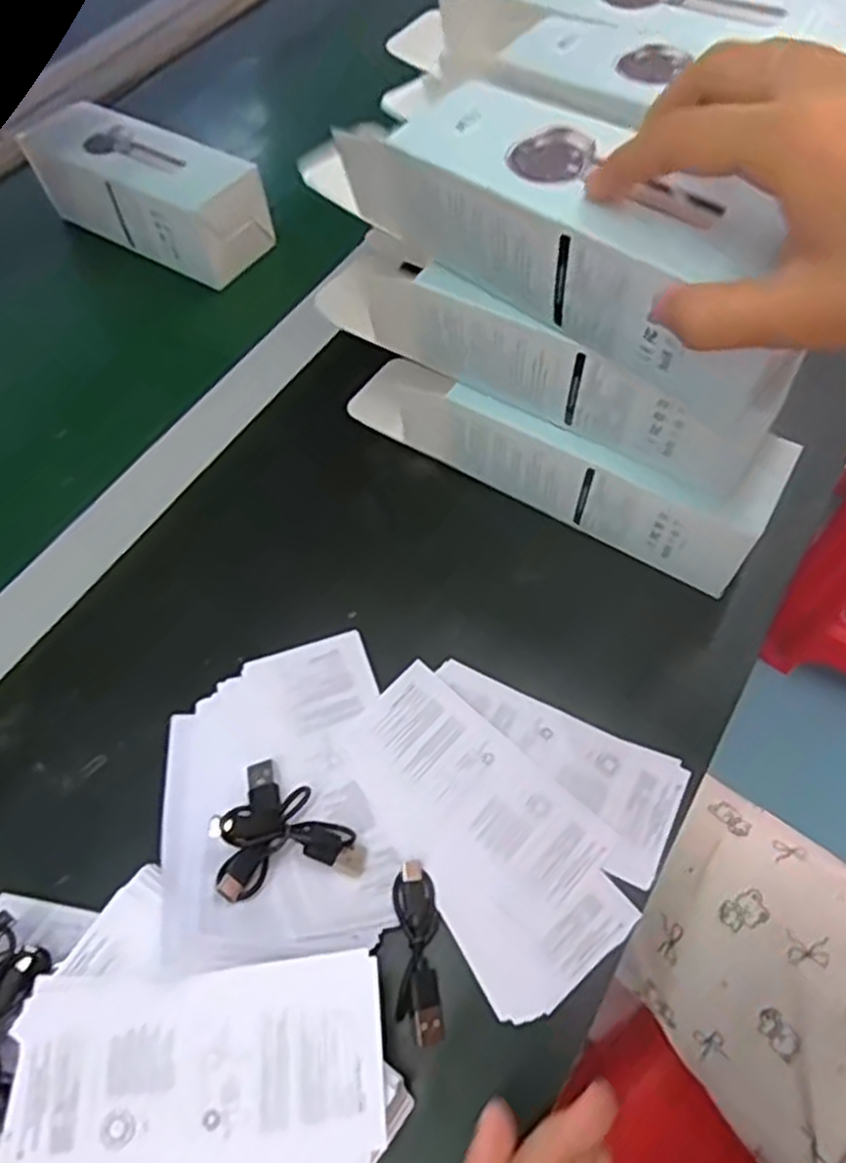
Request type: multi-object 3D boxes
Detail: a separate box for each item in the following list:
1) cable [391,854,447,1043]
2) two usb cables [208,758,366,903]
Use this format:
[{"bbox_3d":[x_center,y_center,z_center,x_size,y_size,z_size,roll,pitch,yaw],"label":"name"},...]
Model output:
[{"bbox_3d":[-0.002,0.144,0.305,0.017,0.009,0.064,-4,58,1],"label":"cable"},{"bbox_3d":[-0.057,0.096,0.317,0.058,0.014,0.054,-3,46,-25],"label":"two usb cables"}]

